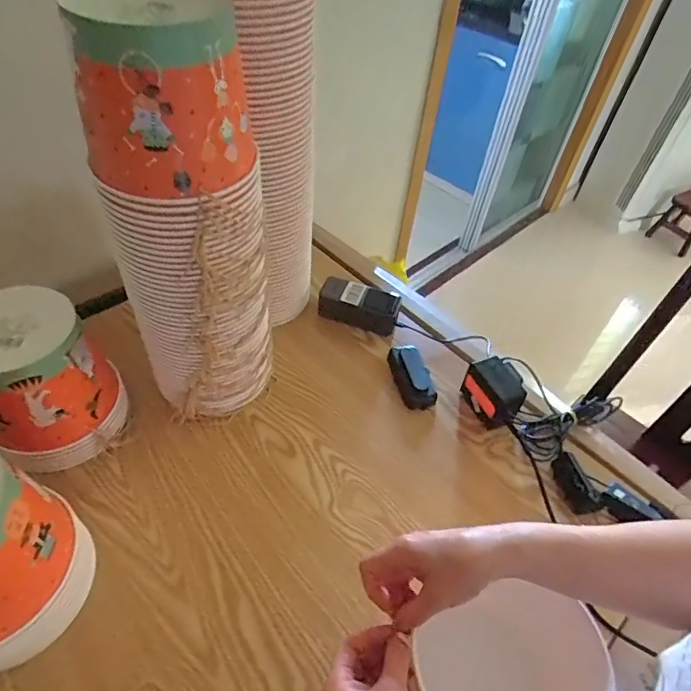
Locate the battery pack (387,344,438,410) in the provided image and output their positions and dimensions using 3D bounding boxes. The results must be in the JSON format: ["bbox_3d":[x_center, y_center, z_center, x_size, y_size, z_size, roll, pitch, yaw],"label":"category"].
[{"bbox_3d":[0.100,0.043,0.746,0.052,0.031,0.107,-6,49,-12],"label":"battery pack"}]

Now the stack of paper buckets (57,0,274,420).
[{"bbox_3d":[-0.165,-0.100,0.547,0.148,0.470,0.131,-32,59,-30],"label":"stack of paper buckets"}]

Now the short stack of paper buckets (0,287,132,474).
[{"bbox_3d":[-0.356,0.041,0.593,0.141,0.177,0.136,-26,56,-27],"label":"short stack of paper buckets"}]

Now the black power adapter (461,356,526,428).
[{"bbox_3d":[0.214,0.071,0.712,0.058,0.076,0.086,-16,52,-20],"label":"black power adapter"}]

